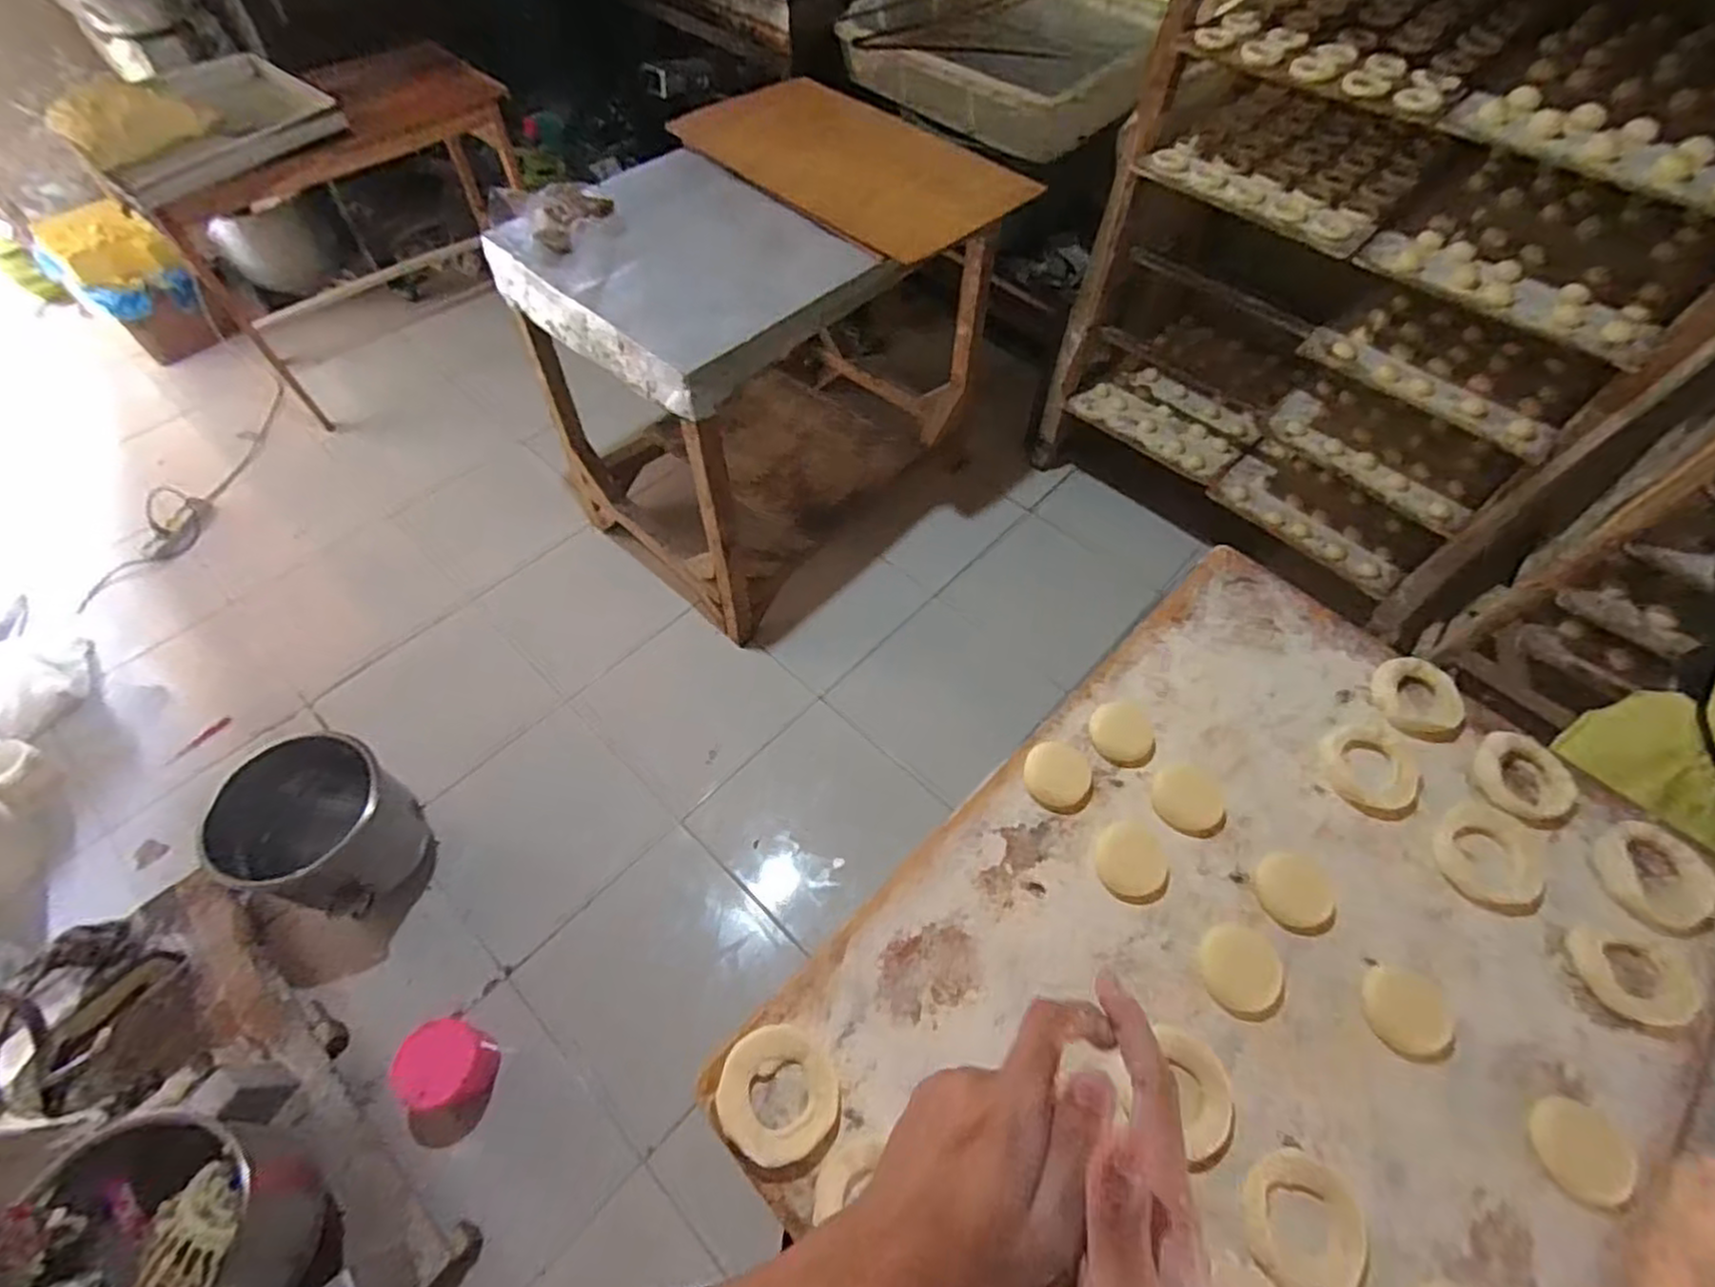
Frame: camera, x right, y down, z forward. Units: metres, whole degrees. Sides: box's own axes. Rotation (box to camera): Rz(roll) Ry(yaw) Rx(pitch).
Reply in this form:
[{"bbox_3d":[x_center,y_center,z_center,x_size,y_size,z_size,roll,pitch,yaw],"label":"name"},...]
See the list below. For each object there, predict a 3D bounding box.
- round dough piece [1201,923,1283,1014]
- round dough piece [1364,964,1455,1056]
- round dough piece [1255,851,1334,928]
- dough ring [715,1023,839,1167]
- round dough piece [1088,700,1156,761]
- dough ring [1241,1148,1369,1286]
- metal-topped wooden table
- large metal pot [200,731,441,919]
[{"bbox_3d":[0.251,0.211,0.470,0.050,0.004,0.051,0,57,-1],"label":"round dough piece"},{"bbox_3d":[0.350,0.232,0.460,0.049,0.006,0.049,11,57,6],"label":"round dough piece"},{"bbox_3d":[0.303,0.169,0.499,0.054,0.006,0.048,-13,58,-9],"label":"round dough piece"},{"bbox_3d":[-0.047,0.265,0.427,0.068,0.013,0.064,0,57,-1],"label":"dough ring"},{"bbox_3d":[0.204,0.067,0.558,0.046,0.012,0.045,0,57,-1],"label":"round dough piece"},{"bbox_3d":[0.246,0.320,0.398,0.063,0.011,0.065,0,57,-1],"label":"dough ring"},{"bbox_3d":[-0.191,-0.652,1.661,0.740,0.728,0.909,35,63,20],"label":"metal-topped wooden table"},{"bbox_3d":[-0.931,0.336,1.296,0.243,0.314,0.259,19,59,11],"label":"large metal pot"}]

